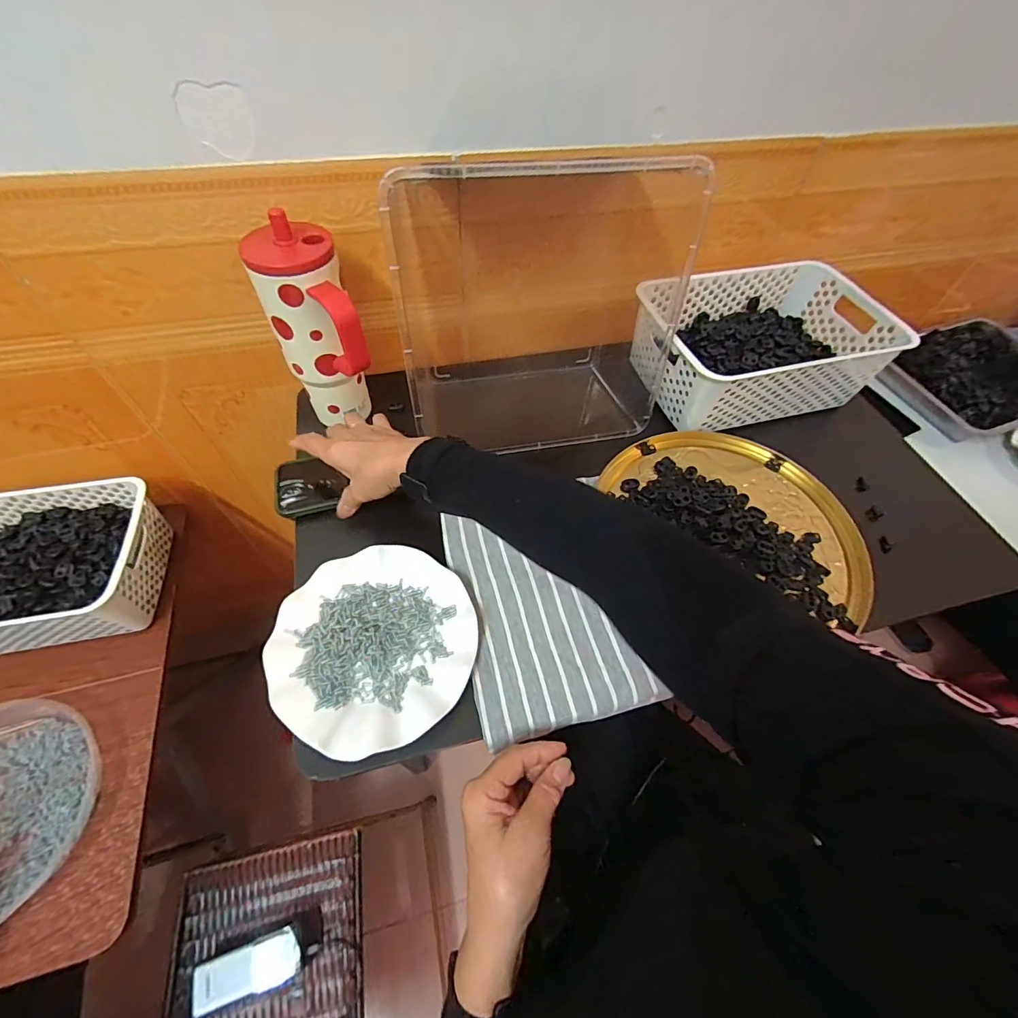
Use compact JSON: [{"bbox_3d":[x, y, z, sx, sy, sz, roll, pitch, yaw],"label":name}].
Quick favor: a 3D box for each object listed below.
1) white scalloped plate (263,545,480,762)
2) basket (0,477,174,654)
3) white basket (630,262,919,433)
[{"bbox_3d":[-0.122,0.123,0.412,0.176,0.022,0.176,2,57,-2],"label":"white scalloped plate"},{"bbox_3d":[-0.653,0.082,0.603,0.306,0.096,0.201,-8,58,-9],"label":"basket"},{"bbox_3d":[0.323,-0.225,0.608,0.316,0.100,0.204,-12,58,-11],"label":"white basket"}]

